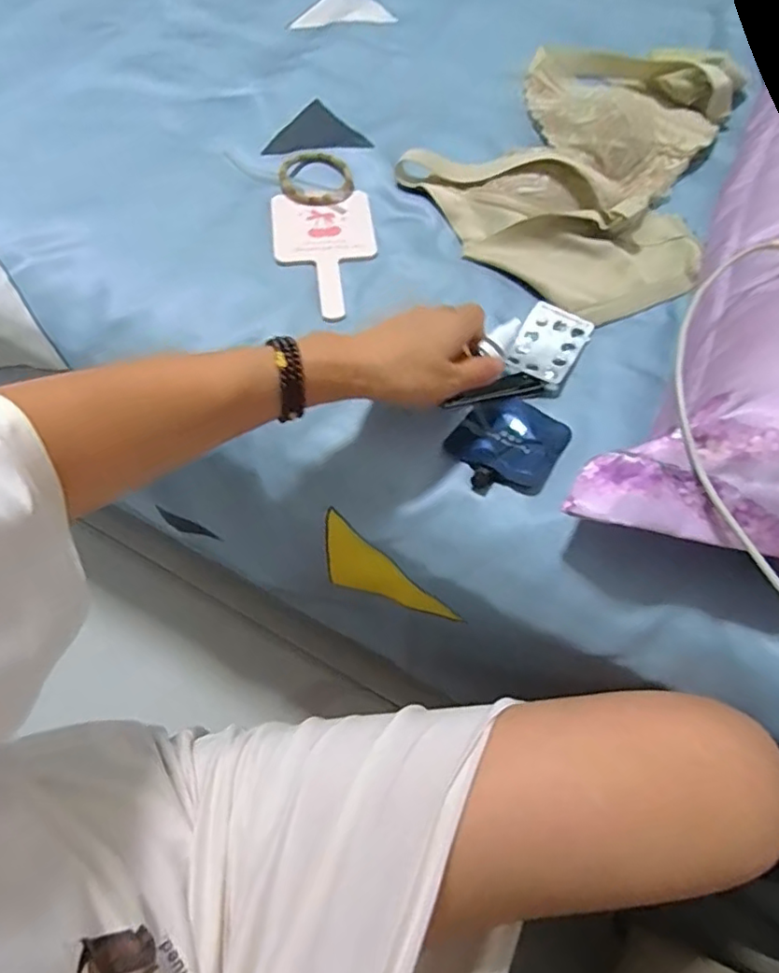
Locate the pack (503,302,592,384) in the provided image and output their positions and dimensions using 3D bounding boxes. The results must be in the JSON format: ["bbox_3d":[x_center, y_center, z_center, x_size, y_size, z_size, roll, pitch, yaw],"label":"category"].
[{"bbox_3d":[0.125,-0.112,0.469,0.048,0.010,0.076,27,66,15],"label":"pack"}]

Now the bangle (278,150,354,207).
[{"bbox_3d":[-0.071,-0.287,0.551,0.063,0.013,0.074,-28,67,-15],"label":"bangle"}]

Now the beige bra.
[{"bbox_3d":[0.197,-0.312,0.552,0.256,0.043,0.340,36,68,16],"label":"beige bra"}]

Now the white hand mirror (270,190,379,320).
[{"bbox_3d":[-0.054,-0.201,0.511,0.087,0.006,0.147,-7,63,-5],"label":"white hand mirror"}]

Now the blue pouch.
[{"bbox_3d":[0.084,-0.031,0.425,0.074,0.012,0.085,35,67,16],"label":"blue pouch"}]

